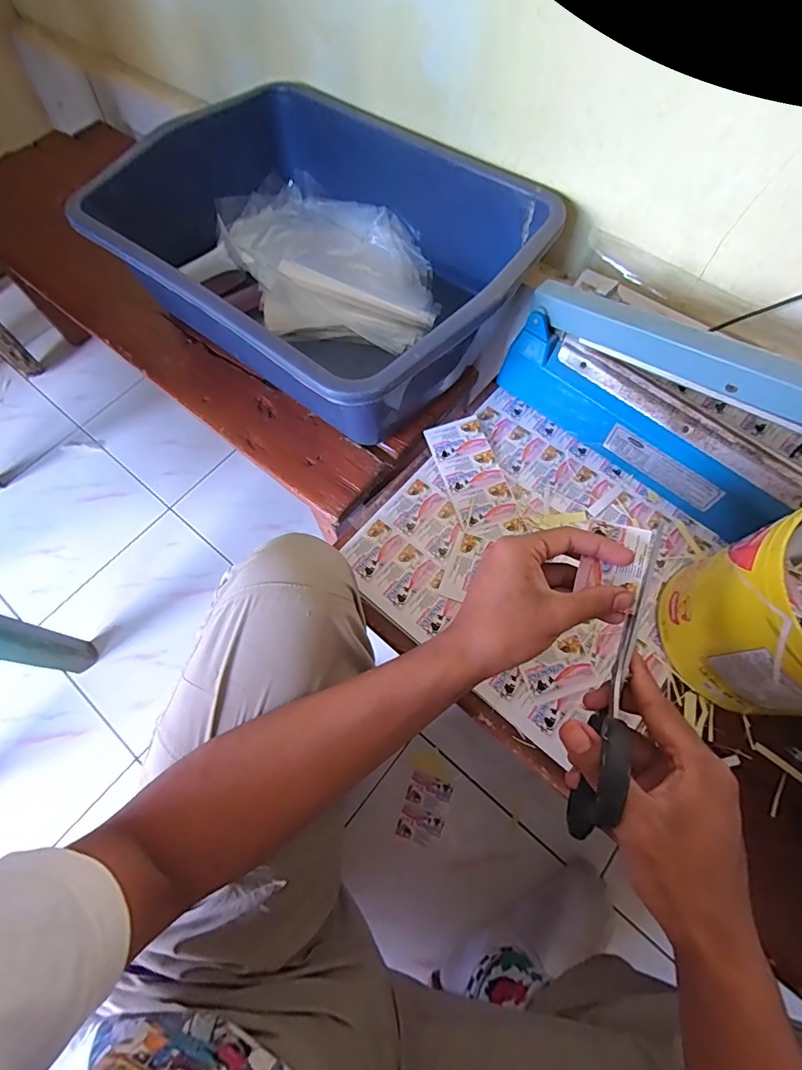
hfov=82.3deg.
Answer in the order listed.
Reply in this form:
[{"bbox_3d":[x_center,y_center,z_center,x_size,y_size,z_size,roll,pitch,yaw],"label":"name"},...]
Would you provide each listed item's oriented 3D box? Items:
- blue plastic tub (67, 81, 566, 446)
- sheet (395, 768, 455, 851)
[{"bbox_3d":[-0.093,-0.351,0.583,0.503,0.151,0.381,36,73,16],"label":"blue plastic tub"},{"bbox_3d":[0.035,0.394,0.660,0.063,0.004,0.087,17,68,10],"label":"sheet"}]

